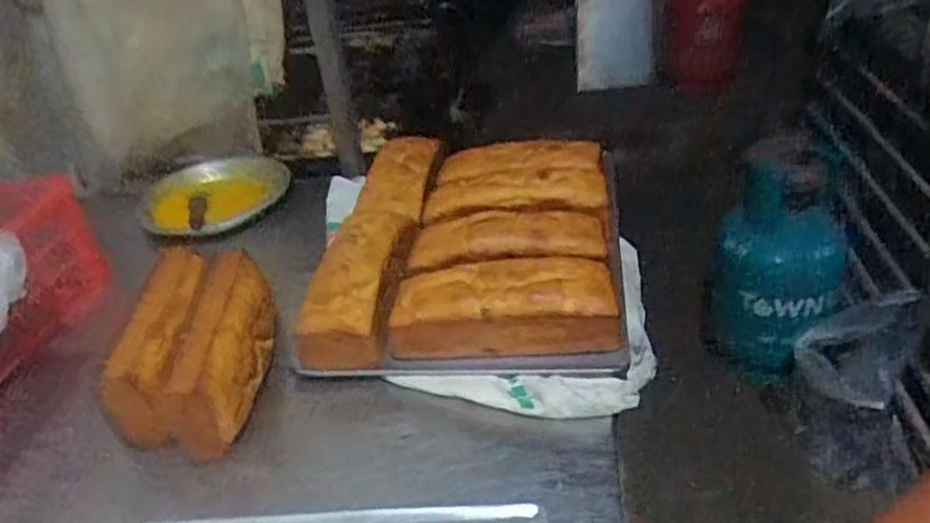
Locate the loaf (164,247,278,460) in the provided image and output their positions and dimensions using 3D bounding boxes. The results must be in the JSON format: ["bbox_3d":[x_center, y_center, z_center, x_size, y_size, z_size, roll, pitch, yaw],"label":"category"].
[{"bbox_3d":[-0.227,0.083,0.689,0.064,0.088,0.210,-7,31,4],"label":"loaf"}]

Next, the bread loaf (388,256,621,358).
[{"bbox_3d":[0.038,0.050,0.677,0.209,0.078,0.083,-4,32,8],"label":"bread loaf"}]

